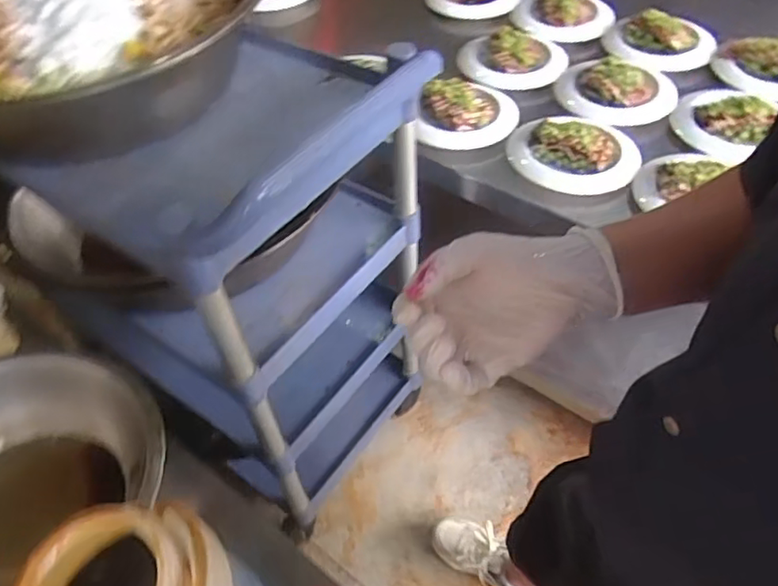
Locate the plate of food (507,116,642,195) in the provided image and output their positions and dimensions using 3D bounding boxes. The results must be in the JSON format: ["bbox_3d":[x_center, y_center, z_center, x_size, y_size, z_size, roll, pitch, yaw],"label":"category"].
[{"bbox_3d":[0.361,-0.282,1.167,0.243,0.075,0.238,-2,49,4],"label":"plate of food"}]

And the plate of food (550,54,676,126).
[{"bbox_3d":[0.491,-0.442,1.299,0.243,0.093,0.230,5,50,10],"label":"plate of food"}]

